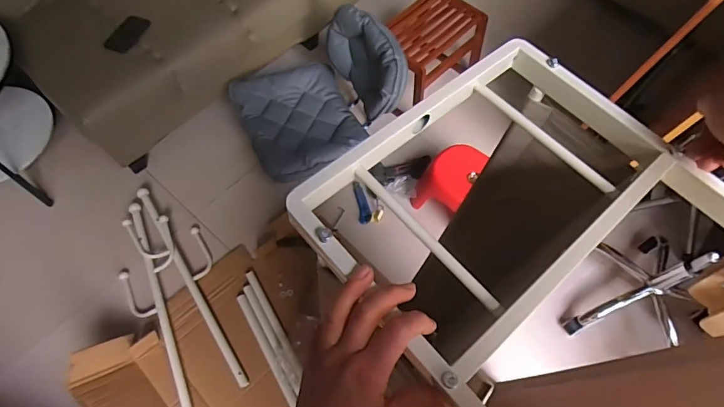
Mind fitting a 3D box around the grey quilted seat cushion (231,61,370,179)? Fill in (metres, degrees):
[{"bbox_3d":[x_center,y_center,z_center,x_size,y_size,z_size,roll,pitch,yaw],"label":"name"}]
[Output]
[{"bbox_3d":[-0.225,-0.303,1.566,0.391,0.062,0.435,-20,74,-28],"label":"grey quilted seat cushion"}]

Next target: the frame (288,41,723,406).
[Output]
[{"bbox_3d":[0.188,0.050,0.378,0.333,0.025,0.426,-36,69,-20],"label":"frame"}]

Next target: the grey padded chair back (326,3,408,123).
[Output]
[{"bbox_3d":[0.020,-0.471,1.467,0.134,0.244,0.412,-24,65,-15],"label":"grey padded chair back"}]

